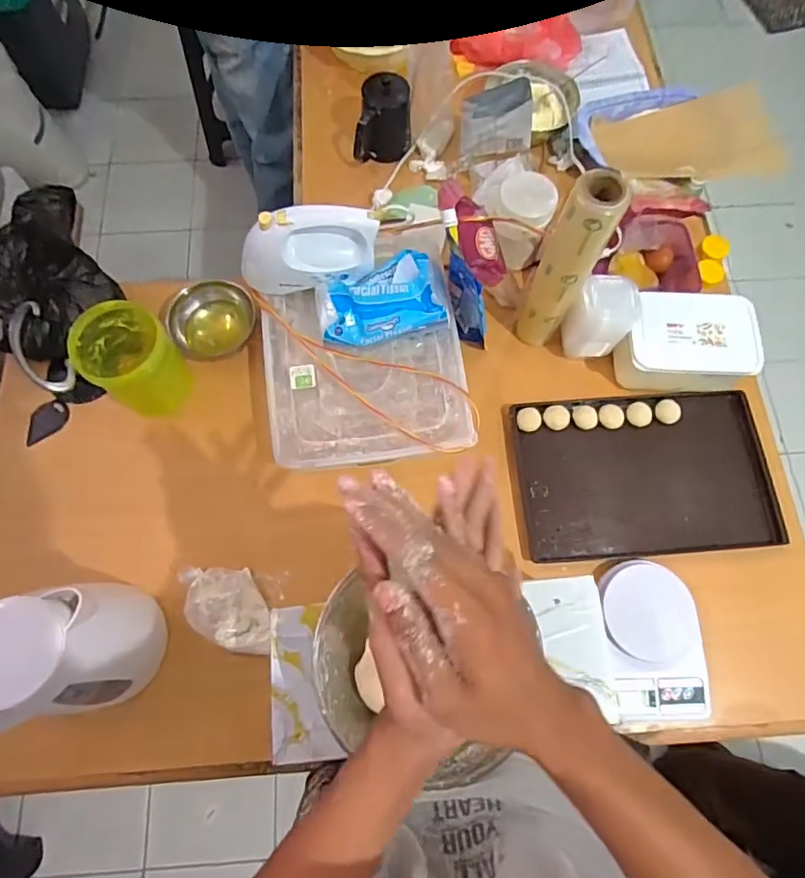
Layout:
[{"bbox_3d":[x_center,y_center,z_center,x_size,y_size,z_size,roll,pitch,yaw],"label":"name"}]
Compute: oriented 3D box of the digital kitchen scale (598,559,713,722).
[{"bbox_3d":[0.332,0.267,0.723,0.125,0.025,0.201,-5,72,-3],"label":"digital kitchen scale"}]

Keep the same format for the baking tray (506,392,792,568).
[{"bbox_3d":[0.360,0.048,0.810,0.365,0.024,0.238,-4,72,-2],"label":"baking tray"}]

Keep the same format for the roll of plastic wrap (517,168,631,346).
[{"bbox_3d":[0.221,-0.229,0.745,0.072,0.296,0.060,27,73,7],"label":"roll of plastic wrap"}]

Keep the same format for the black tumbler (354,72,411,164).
[{"bbox_3d":[-0.031,-0.548,0.933,0.083,0.103,0.107,13,72,3],"label":"black tumbler"}]

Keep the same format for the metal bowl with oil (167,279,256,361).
[{"bbox_3d":[-0.295,-0.185,0.845,0.132,0.056,0.100,-31,75,-10],"label":"metal bowl with oil"}]

